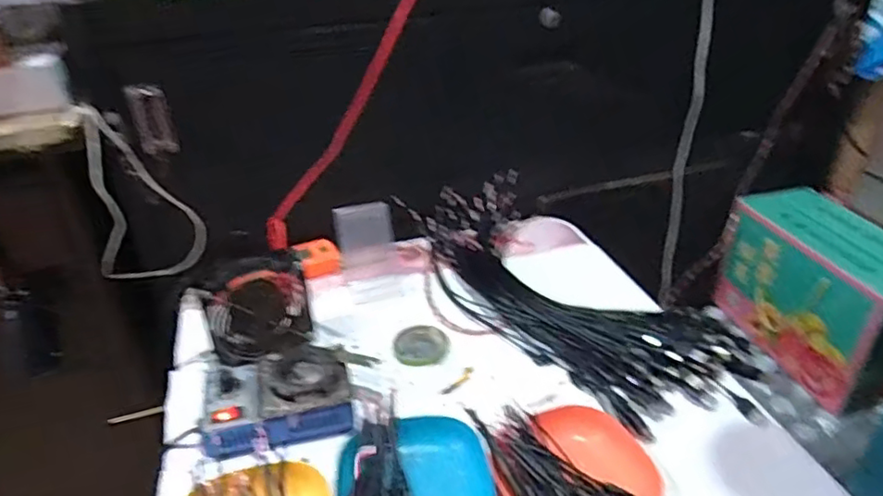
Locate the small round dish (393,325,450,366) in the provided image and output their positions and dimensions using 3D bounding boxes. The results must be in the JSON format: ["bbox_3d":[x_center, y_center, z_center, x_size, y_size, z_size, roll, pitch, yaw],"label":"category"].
[{"bbox_3d":[-0.024,0.115,0.746,0.065,0.021,0.055,-2,33,0],"label":"small round dish"}]

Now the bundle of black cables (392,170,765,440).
[{"bbox_3d":[0.160,0.049,0.797,0.230,0.062,0.500,-21,38,-27],"label":"bundle of black cables"}]

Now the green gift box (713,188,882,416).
[{"bbox_3d":[0.670,0.076,1.087,0.167,0.239,0.312,-11,35,-14],"label":"green gift box"}]

